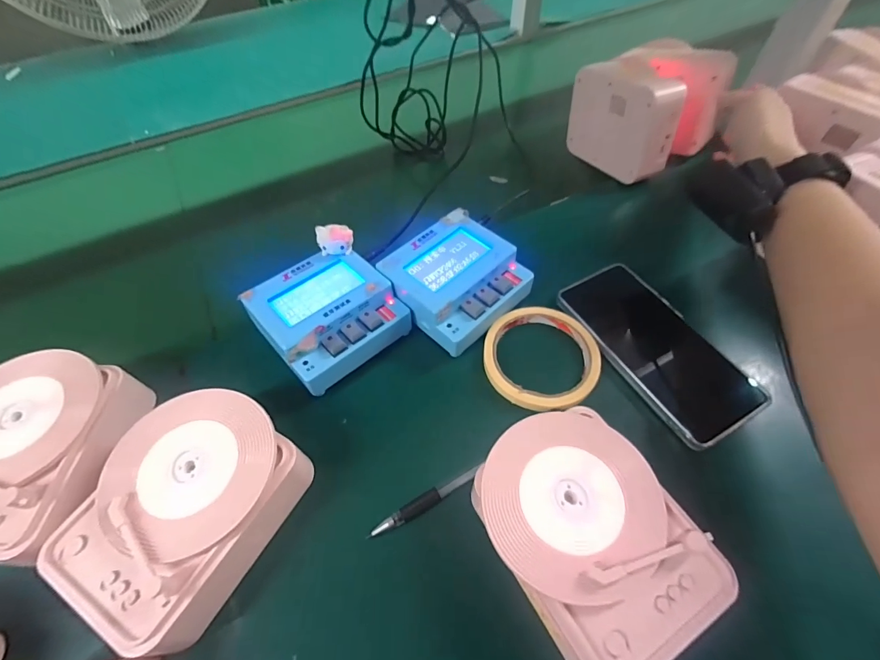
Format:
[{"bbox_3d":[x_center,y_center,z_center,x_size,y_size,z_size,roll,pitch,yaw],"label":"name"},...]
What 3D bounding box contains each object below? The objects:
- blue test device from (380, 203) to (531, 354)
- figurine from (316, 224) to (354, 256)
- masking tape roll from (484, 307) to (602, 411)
[{"bbox_3d":[0.015,-0.042,0.359,0.103,0.047,0.098,-36,61,-21],"label":"blue test device"},{"bbox_3d":[-0.089,-0.075,0.348,0.030,0.027,0.016,-1,55,2],"label":"figurine"},{"bbox_3d":[0.083,0.022,0.333,0.091,0.011,0.090,-1,55,2],"label":"masking tape roll"}]

